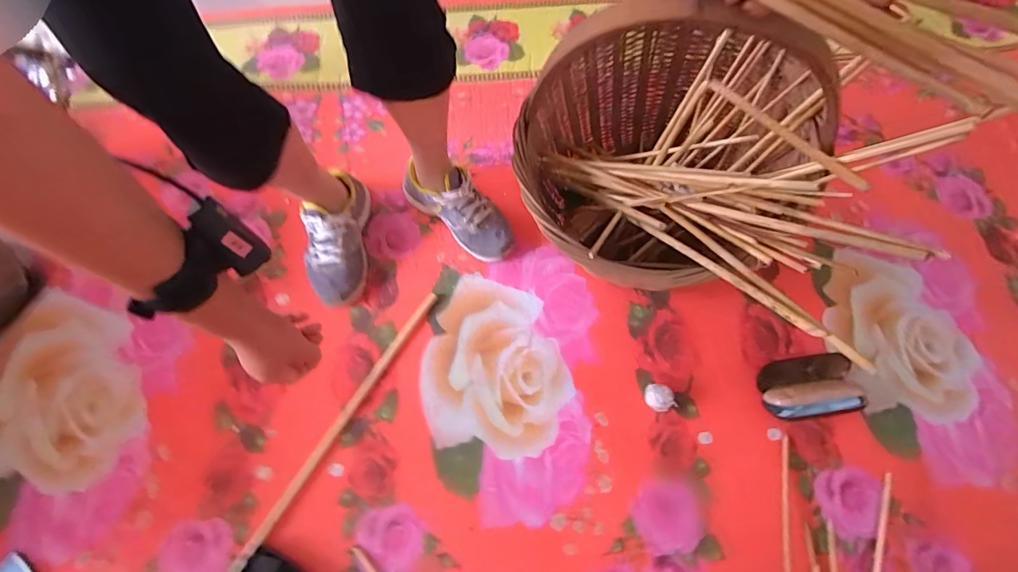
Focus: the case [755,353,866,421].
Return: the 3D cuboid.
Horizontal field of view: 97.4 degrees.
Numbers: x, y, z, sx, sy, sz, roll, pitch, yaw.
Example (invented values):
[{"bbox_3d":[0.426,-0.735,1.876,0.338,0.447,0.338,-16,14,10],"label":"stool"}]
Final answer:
[{"bbox_3d":[0.496,0.160,0.725,0.169,0.059,0.099,-6,69,-4],"label":"case"}]

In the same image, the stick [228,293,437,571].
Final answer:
[{"bbox_3d":[-0.266,0.217,0.706,0.020,0.016,0.501,30,71,10],"label":"stick"}]

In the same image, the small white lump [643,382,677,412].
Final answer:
[{"bbox_3d":[0.238,0.179,0.715,0.040,0.039,0.043,-13,69,-7],"label":"small white lump"}]

